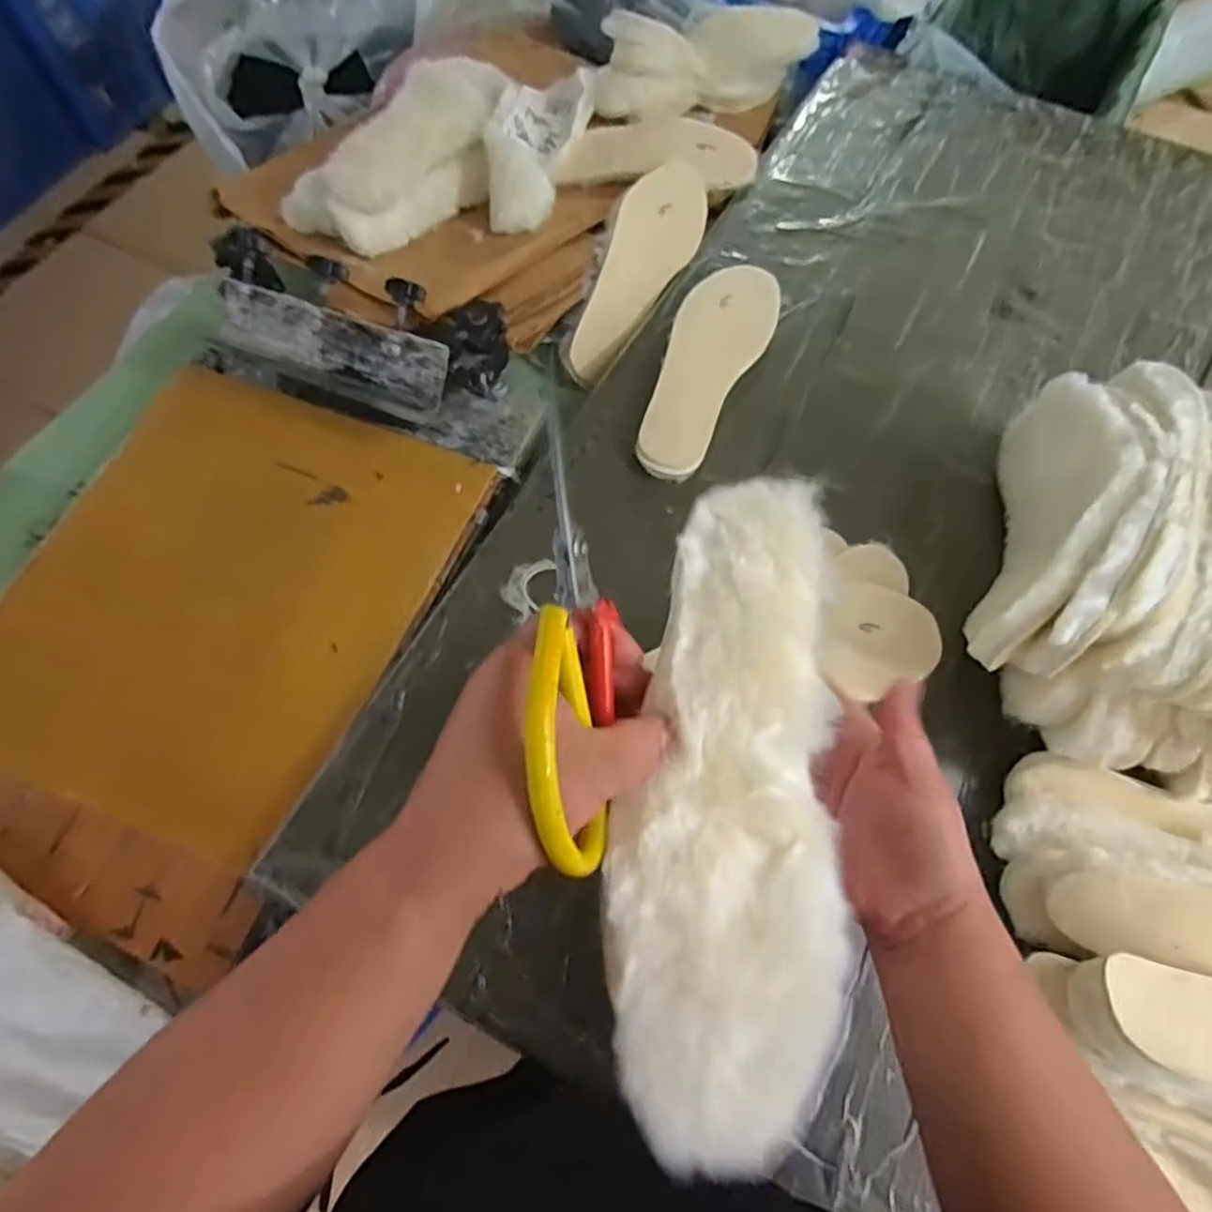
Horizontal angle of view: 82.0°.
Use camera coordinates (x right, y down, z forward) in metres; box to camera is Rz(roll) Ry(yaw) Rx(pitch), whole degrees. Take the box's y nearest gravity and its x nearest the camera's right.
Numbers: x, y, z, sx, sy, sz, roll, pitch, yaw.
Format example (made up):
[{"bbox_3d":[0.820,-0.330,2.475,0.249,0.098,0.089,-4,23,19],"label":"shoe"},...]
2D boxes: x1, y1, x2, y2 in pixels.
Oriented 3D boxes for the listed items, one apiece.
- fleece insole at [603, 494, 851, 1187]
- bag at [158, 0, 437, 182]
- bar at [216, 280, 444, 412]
[{"bbox_3d":[0.055,0.070,0.288,0.093,0.025,0.270,7,73,3],"label":"fleece insole"},{"bbox_3d":[-0.449,-0.871,1.029,0.397,0.203,0.415,2,66,1],"label":"bag"},{"bbox_3d":[-0.258,-0.239,0.652,0.227,0.076,0.026,19,31,8],"label":"bar"}]

